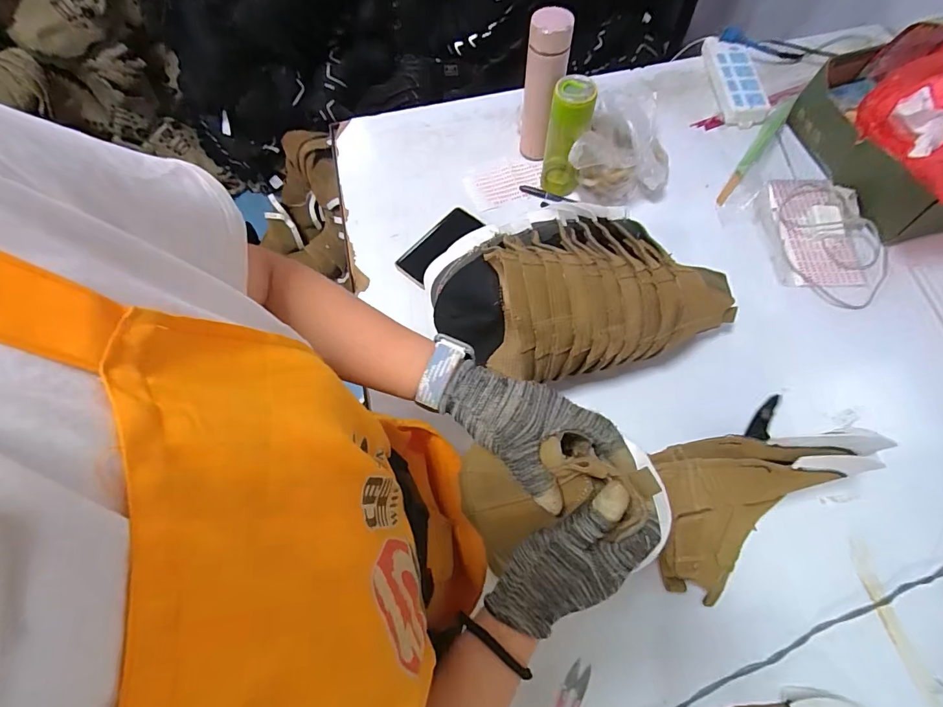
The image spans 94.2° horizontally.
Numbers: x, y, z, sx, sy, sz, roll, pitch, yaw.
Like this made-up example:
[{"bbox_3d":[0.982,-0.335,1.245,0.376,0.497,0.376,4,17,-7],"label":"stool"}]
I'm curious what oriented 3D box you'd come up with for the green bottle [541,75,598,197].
[{"bbox_3d":[0.157,-0.356,0.728,0.063,0.185,0.056,4,66,4],"label":"green bottle"}]

